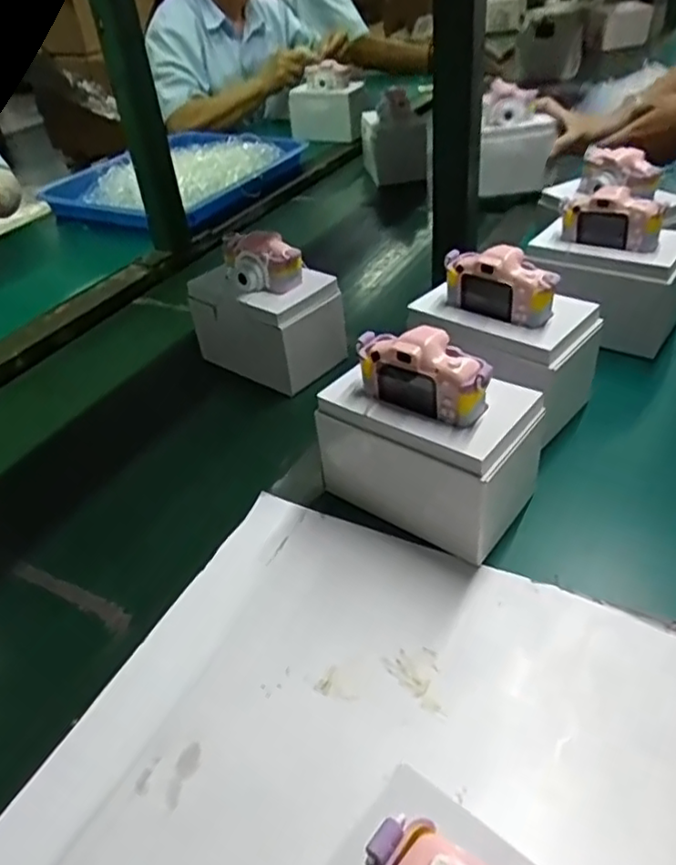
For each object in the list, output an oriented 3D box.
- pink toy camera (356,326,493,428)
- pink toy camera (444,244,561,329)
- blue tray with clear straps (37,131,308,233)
[{"bbox_3d":[0.058,-0.042,0.454,0.097,0.052,0.037,25,46,32],"label":"pink toy camera"},{"bbox_3d":[0.130,-0.123,0.541,0.037,0.053,0.092,-33,46,-32],"label":"pink toy camera"},{"bbox_3d":[-0.273,-0.469,1.172,0.341,0.059,0.422,20,44,28],"label":"blue tray with clear straps"}]

